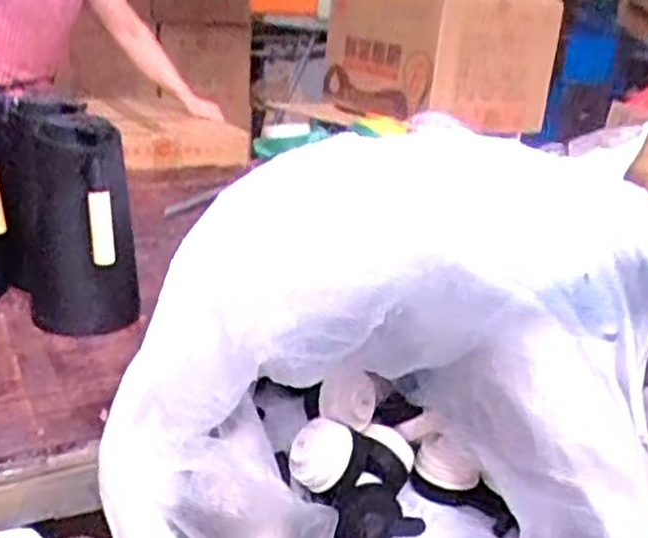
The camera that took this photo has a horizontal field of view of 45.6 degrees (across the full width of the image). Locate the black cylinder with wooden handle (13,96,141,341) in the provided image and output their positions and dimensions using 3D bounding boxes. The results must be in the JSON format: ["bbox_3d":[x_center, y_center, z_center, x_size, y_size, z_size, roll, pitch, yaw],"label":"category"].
[{"bbox_3d":[-0.293,-0.059,0.913,0.122,0.260,0.122,-3,22,-18],"label":"black cylinder with wooden handle"}]

